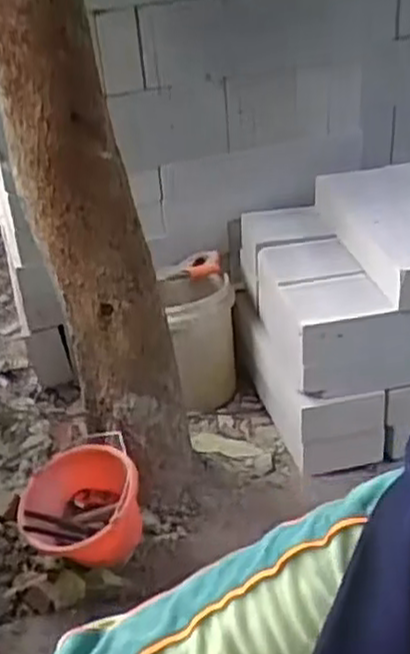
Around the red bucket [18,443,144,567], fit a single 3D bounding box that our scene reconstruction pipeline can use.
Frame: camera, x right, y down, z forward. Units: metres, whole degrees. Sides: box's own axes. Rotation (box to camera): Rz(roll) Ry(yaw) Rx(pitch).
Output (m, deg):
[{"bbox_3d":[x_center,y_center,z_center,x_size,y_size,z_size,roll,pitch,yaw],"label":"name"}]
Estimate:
[{"bbox_3d":[-0.248,0.372,1.555,0.235,0.187,0.216,-5,31,3],"label":"red bucket"}]

